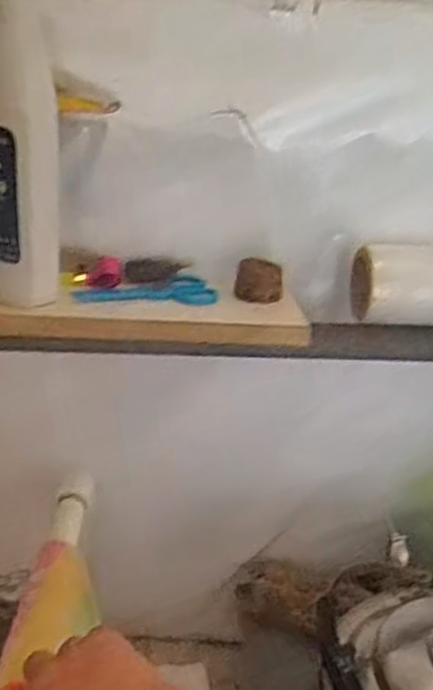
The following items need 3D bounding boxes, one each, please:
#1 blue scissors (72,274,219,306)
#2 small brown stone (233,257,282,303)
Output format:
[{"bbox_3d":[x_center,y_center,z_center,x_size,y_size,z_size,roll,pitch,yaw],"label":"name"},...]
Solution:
[{"bbox_3d":[-0.061,-0.046,0.607,0.116,0.012,0.050,-2,30,-12],"label":"blue scissors"},{"bbox_3d":[0.037,-0.058,0.611,0.039,0.030,0.034,7,30,4],"label":"small brown stone"}]

